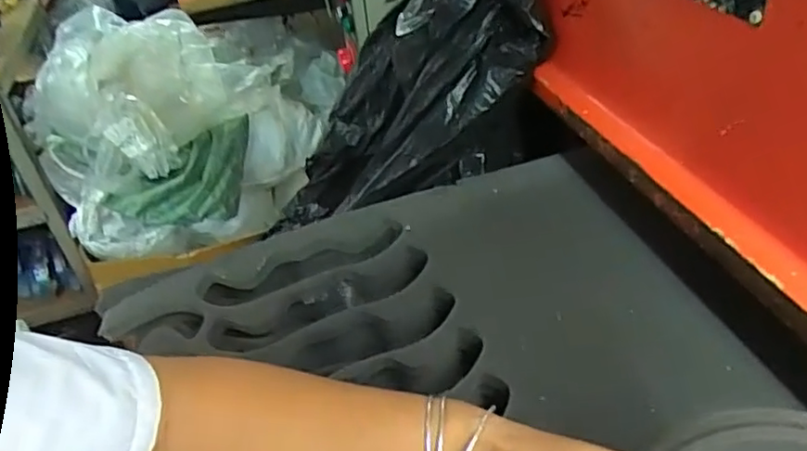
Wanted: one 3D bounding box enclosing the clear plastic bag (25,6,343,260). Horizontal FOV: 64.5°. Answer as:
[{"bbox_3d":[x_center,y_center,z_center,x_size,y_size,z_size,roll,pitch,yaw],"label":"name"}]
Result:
[{"bbox_3d":[-0.437,-0.201,1.415,0.601,0.478,0.415,-3,36,-2],"label":"clear plastic bag"}]

